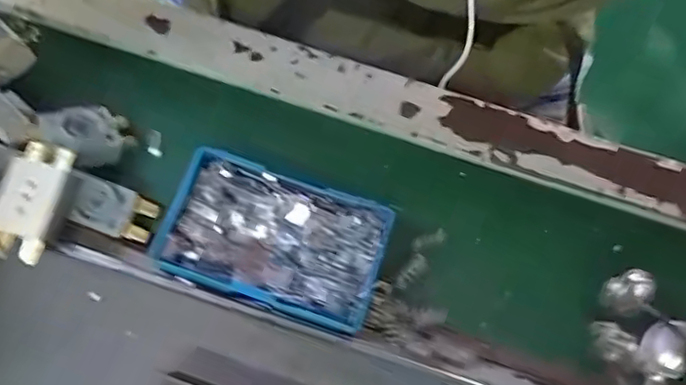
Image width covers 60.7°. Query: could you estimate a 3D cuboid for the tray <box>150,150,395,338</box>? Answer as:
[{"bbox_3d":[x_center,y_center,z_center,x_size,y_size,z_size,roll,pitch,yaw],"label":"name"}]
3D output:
[{"bbox_3d":[-0.037,0.025,0.320,0.115,0.017,0.070,18,74,3],"label":"tray"}]

